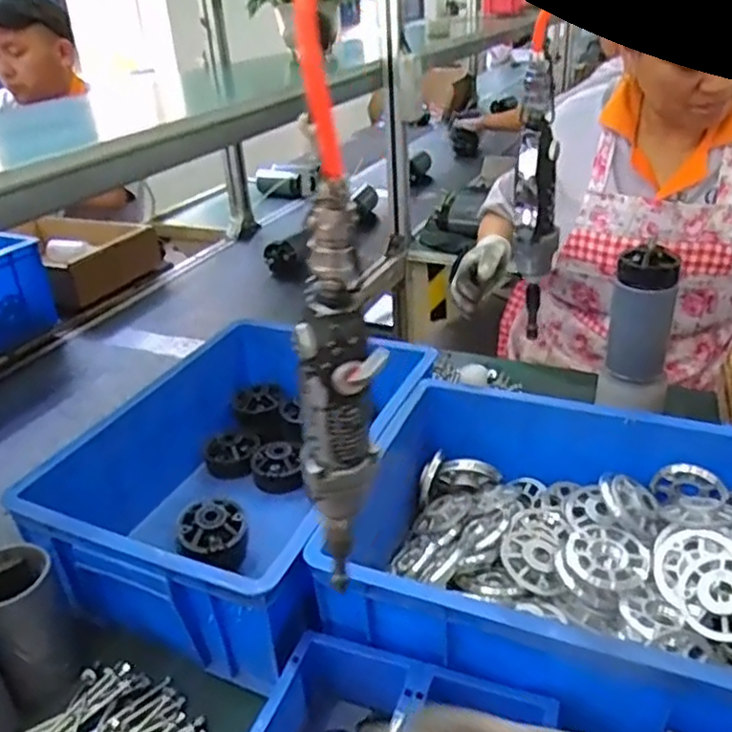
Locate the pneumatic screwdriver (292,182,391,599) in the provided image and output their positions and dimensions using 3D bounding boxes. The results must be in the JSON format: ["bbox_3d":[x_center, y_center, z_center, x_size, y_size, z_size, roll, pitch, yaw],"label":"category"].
[{"bbox_3d":[-0.015,0.028,0.382,0.043,0.250,0.033,-4,29,-1],"label":"pneumatic screwdriver"}]

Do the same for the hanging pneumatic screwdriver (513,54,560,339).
[{"bbox_3d":[0.164,-0.148,0.665,0.053,0.267,0.042,6,31,17],"label":"hanging pneumatic screwdriver"}]

